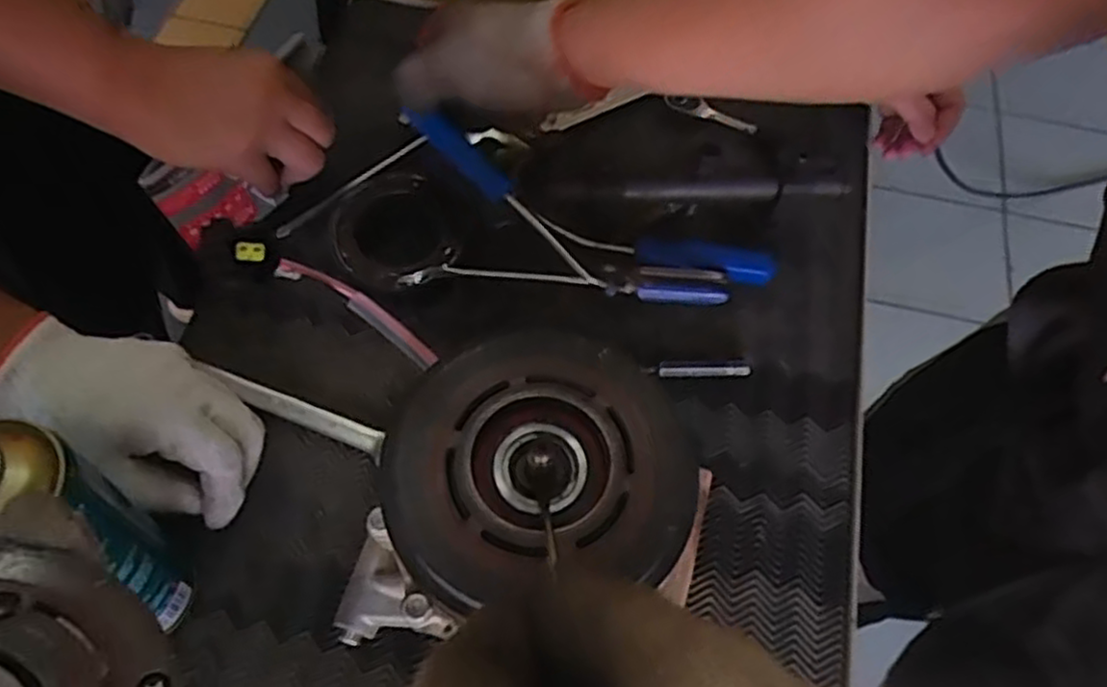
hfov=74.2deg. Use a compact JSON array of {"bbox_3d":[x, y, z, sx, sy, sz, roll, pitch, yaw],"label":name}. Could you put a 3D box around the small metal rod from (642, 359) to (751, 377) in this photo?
[{"bbox_3d":[0.098,0.017,0.498,0.070,0.009,0.011,-1,63,-3],"label":"small metal rod"}]

